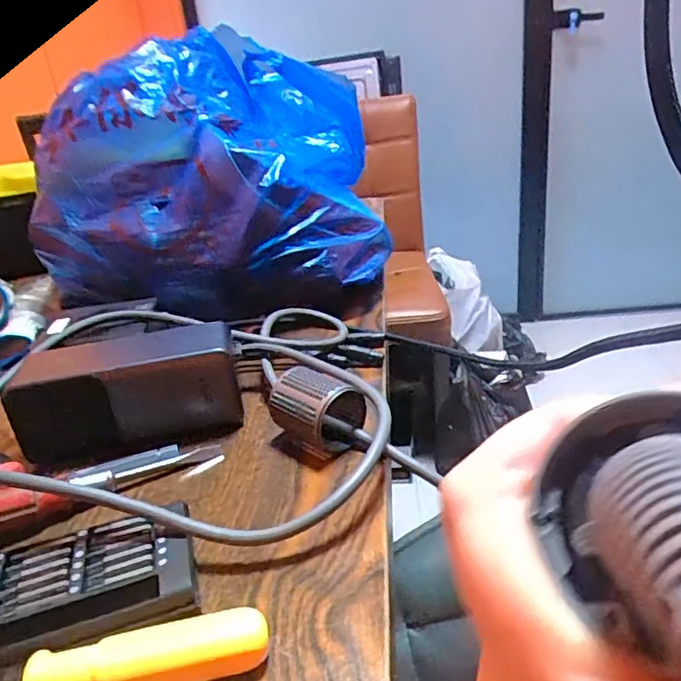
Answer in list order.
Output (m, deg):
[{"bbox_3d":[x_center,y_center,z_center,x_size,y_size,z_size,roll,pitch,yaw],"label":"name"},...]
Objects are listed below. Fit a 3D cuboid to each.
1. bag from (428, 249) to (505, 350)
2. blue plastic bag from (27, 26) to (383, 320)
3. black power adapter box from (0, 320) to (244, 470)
[{"bbox_3d":[0.374,-0.122,1.711,0.182,0.350,0.111,-22,-6,-29],"label":"bag"},{"bbox_3d":[-0.106,-0.156,0.522,0.256,0.185,0.249,7,28,28],"label":"blue plastic bag"},{"bbox_3d":[-0.128,0.028,0.352,0.131,0.064,0.049,-11,25,-8],"label":"black power adapter box"}]

